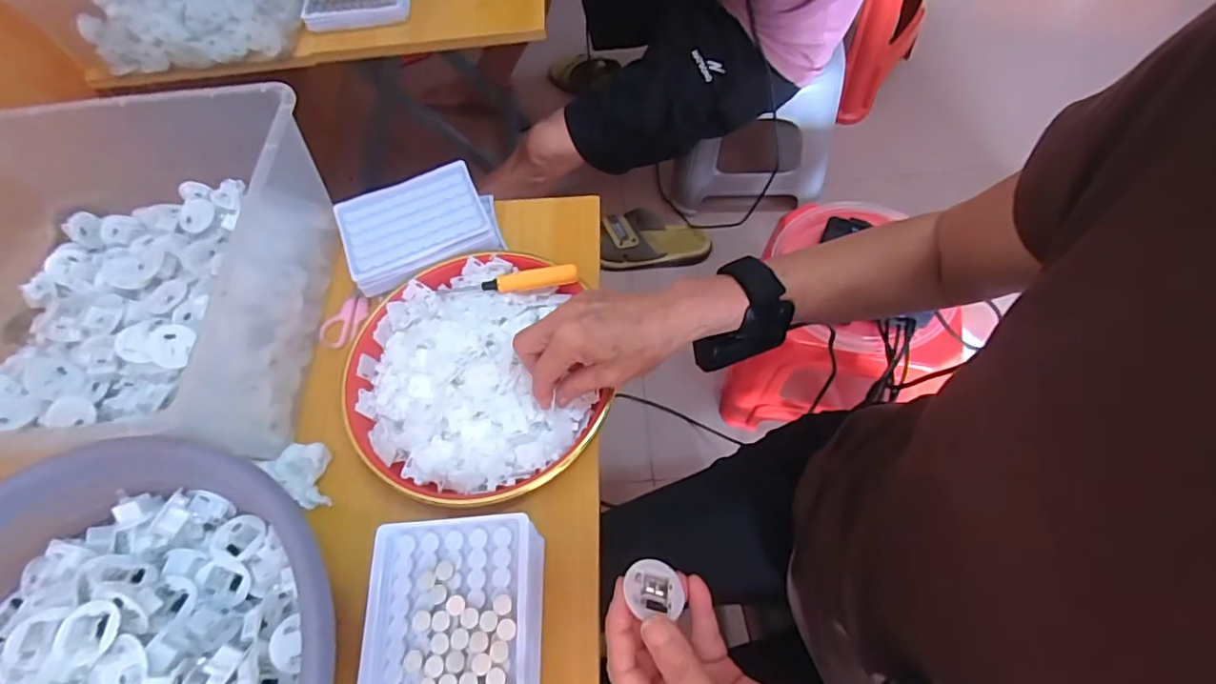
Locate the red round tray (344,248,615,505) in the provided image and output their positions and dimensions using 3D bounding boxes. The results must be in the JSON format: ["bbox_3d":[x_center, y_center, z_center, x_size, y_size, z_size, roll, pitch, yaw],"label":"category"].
[{"bbox_3d":[-0.116,0.019,0.446,0.194,0.030,0.215,-14,63,-4],"label":"red round tray"}]

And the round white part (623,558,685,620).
[{"bbox_3d":[0.024,0.131,0.294,0.029,0.008,0.028,14,41,-8],"label":"round white part"}]

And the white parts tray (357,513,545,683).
[{"bbox_3d":[-0.092,0.177,0.336,0.105,0.045,0.128,-3,63,2],"label":"white parts tray"}]

